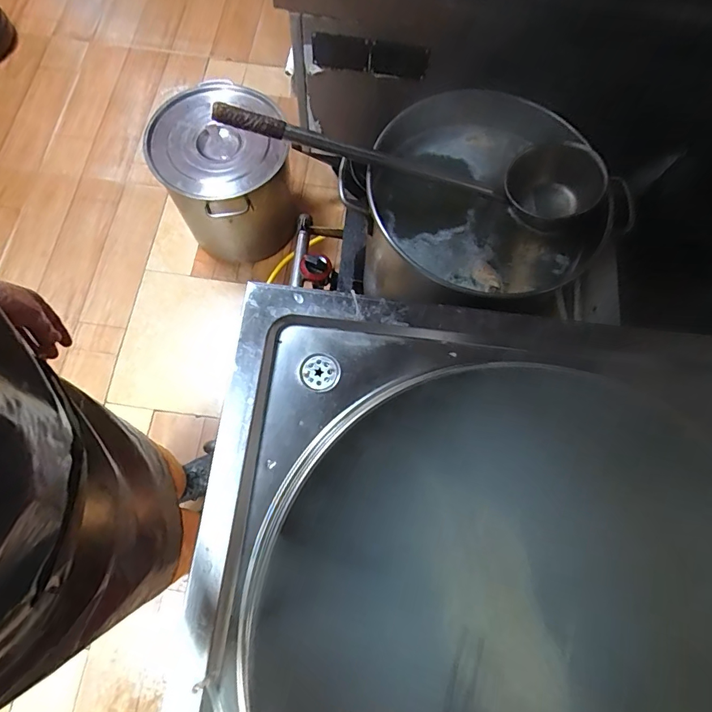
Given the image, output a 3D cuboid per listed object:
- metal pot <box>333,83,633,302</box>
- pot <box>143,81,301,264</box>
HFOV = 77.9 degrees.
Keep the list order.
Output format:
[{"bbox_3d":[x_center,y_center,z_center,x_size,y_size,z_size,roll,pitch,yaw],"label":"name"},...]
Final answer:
[{"bbox_3d":[0.190,-0.278,0.719,0.381,0.080,0.367,1,73,-2],"label":"metal pot"},{"bbox_3d":[-0.379,-0.514,1.332,0.359,0.375,0.337,1,73,-2],"label":"pot"}]

